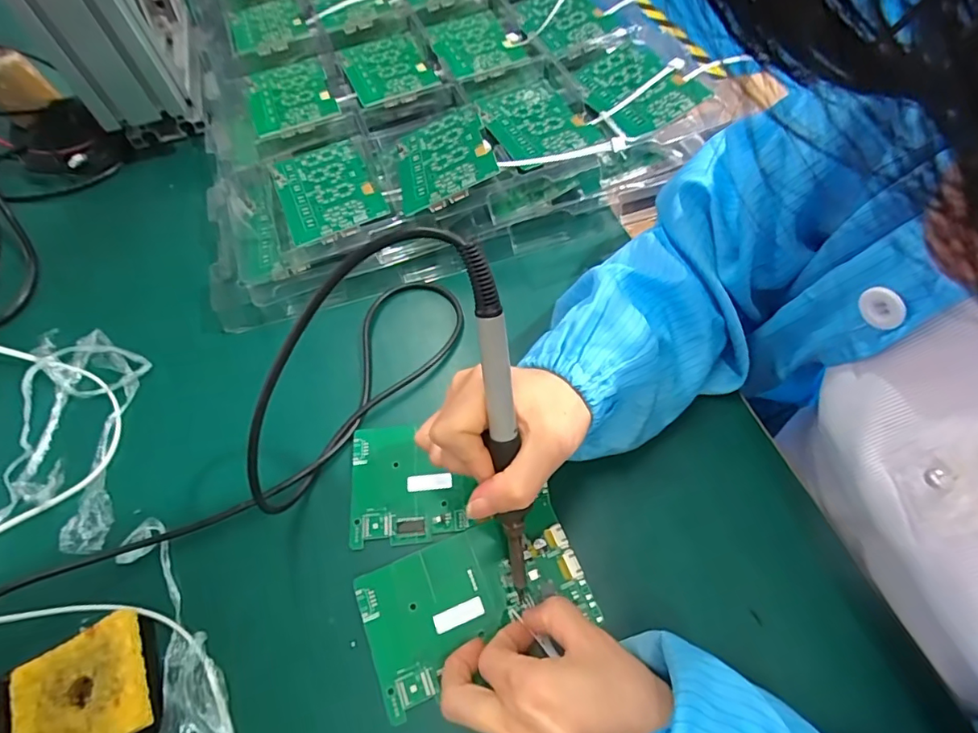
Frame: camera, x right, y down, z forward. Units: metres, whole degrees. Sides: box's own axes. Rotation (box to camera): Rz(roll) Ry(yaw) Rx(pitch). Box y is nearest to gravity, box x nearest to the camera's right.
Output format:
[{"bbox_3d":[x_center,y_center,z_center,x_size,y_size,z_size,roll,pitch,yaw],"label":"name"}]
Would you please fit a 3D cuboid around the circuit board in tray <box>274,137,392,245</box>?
[{"bbox_3d":[-0.143,-0.158,0.460,0.081,0.006,0.131,-23,55,-9],"label":"circuit board in tray"}]

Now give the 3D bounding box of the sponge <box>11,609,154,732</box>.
[{"bbox_3d":[-0.219,0.176,0.277,0.069,0.007,0.062,-28,62,-6],"label":"sponge"}]

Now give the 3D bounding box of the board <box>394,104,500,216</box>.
[{"bbox_3d":[-0.040,-0.181,0.446,0.082,0.010,0.131,-23,49,8],"label":"board"}]

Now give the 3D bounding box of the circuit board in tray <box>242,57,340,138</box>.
[{"bbox_3d":[-0.206,-0.279,0.534,0.083,0.014,0.135,-21,60,-9],"label":"circuit board in tray"}]

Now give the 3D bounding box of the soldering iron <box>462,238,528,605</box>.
[{"bbox_3d":[0.009,0.044,0.262,0.013,0.214,0.018,-8,26,-1],"label":"soldering iron"}]

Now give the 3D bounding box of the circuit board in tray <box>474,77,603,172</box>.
[{"bbox_3d":[0.044,-0.230,0.484,0.083,0.007,0.152,-19,53,-7],"label":"circuit board in tray"}]

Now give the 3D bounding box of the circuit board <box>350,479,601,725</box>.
[{"bbox_3d":[-0.009,0.138,0.313,0.132,0.011,0.076,-24,60,-9],"label":"circuit board"}]

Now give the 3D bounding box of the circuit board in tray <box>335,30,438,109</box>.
[{"bbox_3d":[-0.109,-0.319,0.548,0.085,0.008,0.128,-20,60,-8],"label":"circuit board in tray"}]

